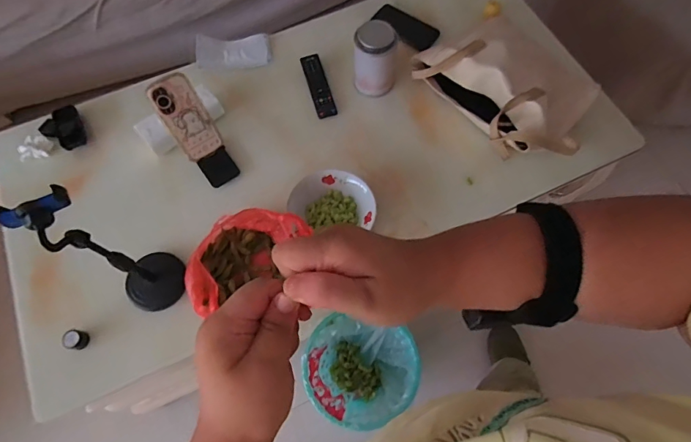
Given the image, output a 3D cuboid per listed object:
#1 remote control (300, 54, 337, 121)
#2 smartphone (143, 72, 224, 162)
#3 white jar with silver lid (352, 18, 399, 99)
[{"bbox_3d":[-0.063,-0.311,0.955,0.045,0.013,0.167,-16,68,-5],"label":"remote control"},{"bbox_3d":[-0.302,-0.194,0.803,0.080,0.168,0.019,-33,38,-11],"label":"smartphone"},{"bbox_3d":[0.062,-0.339,0.890,0.084,0.129,0.084,-1,68,1],"label":"white jar with silver lid"}]

